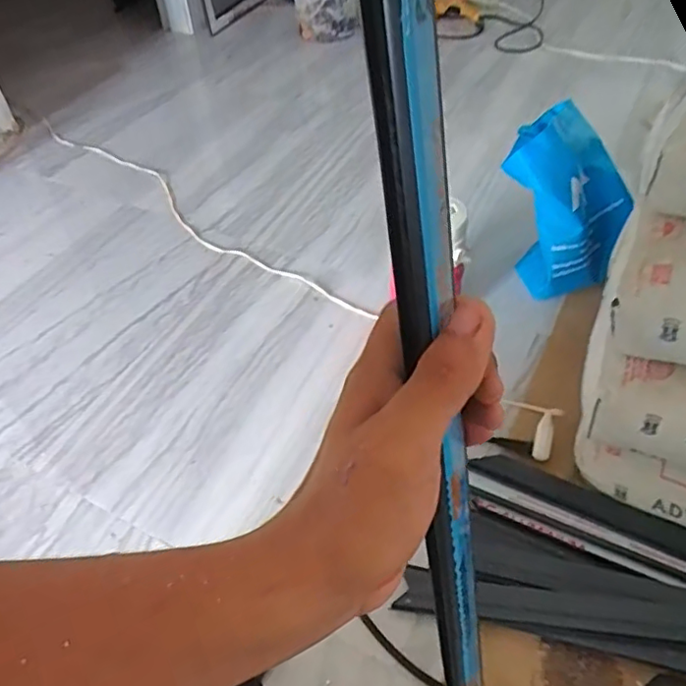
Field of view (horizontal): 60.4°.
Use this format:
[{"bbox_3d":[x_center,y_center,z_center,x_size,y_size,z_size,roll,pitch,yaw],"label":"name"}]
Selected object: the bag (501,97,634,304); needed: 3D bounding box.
[{"bbox_3d":[0.410,-0.270,1.090,0.223,0.282,0.316,11,49,14],"label":"bag"}]

